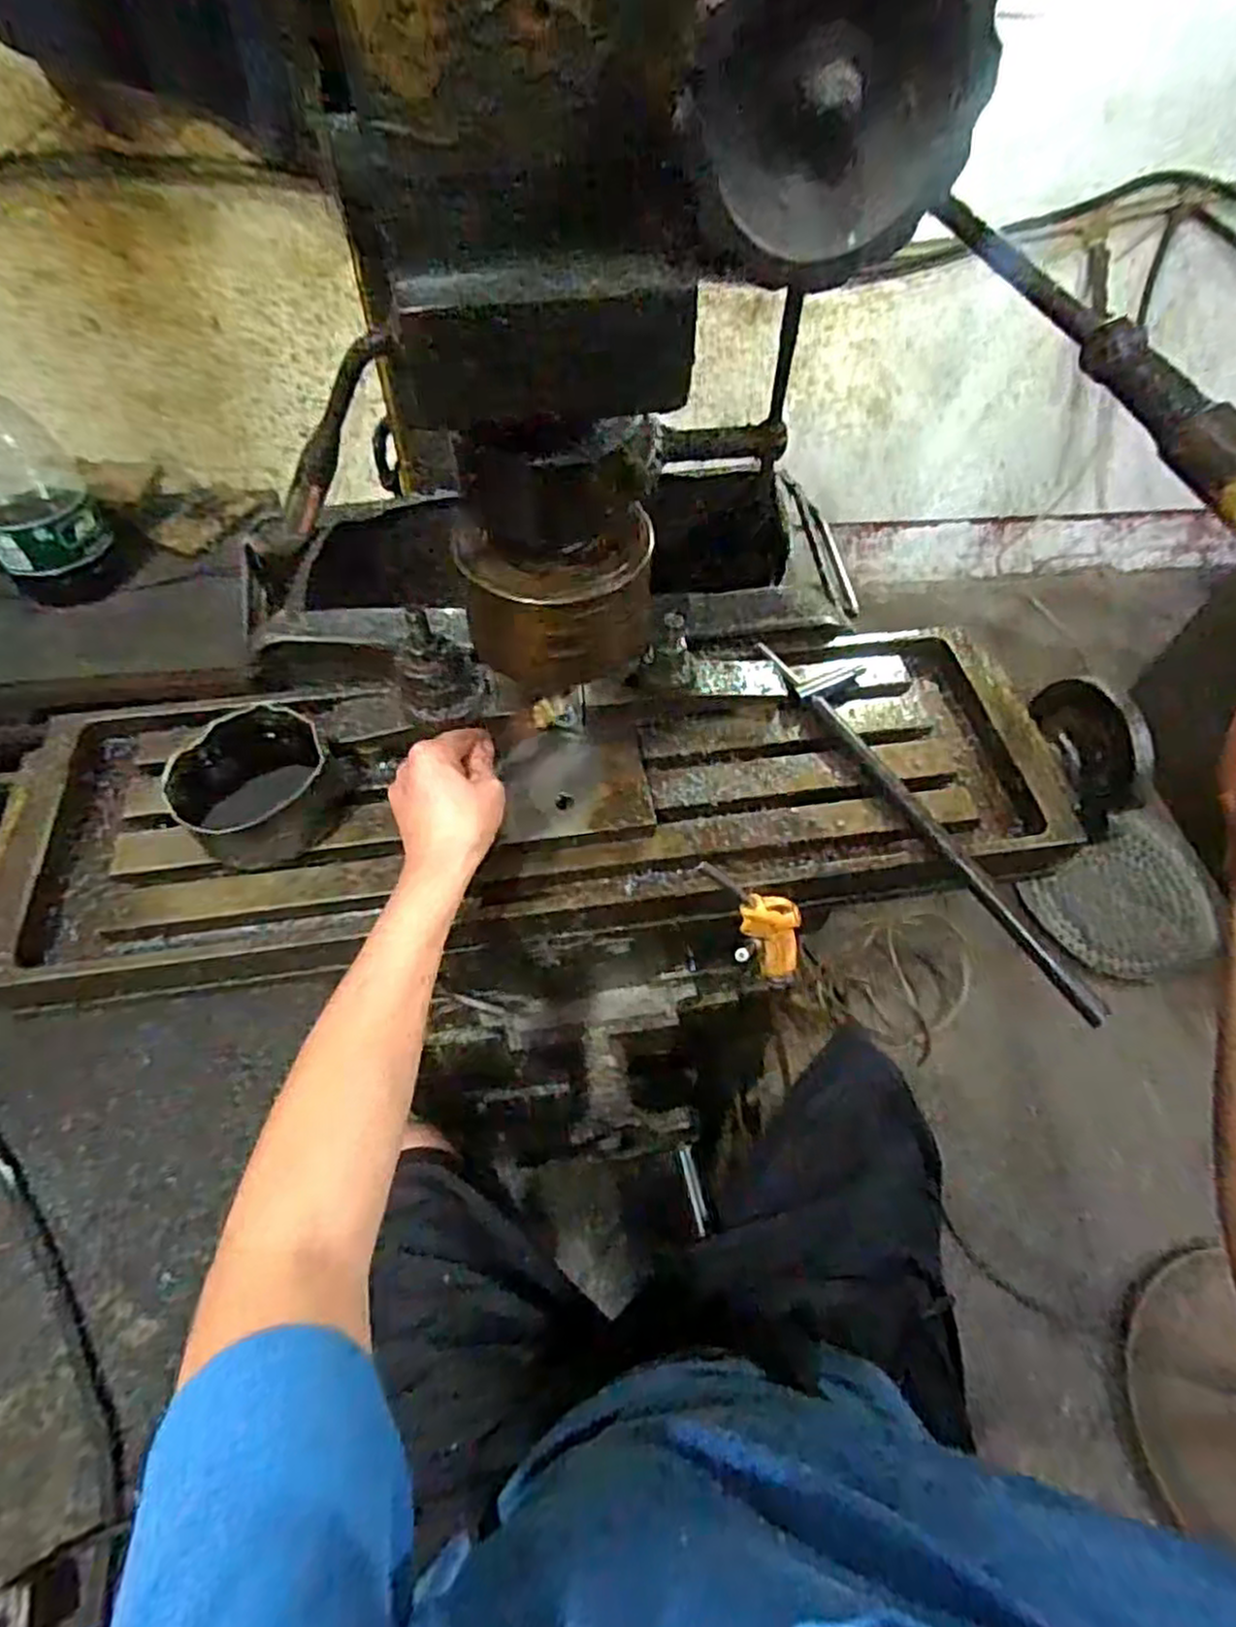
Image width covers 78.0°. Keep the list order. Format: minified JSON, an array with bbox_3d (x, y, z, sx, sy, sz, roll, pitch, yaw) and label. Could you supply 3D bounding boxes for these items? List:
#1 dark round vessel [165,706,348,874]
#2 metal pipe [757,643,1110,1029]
[{"bbox_3d":[-0.264,-0.018,0.567,0.098,0.063,0.115,32,61,17],"label":"dark round vessel"},{"bbox_3d":[0.221,-0.004,0.584,0.016,0.019,0.377,-25,61,-18],"label":"metal pipe"}]

